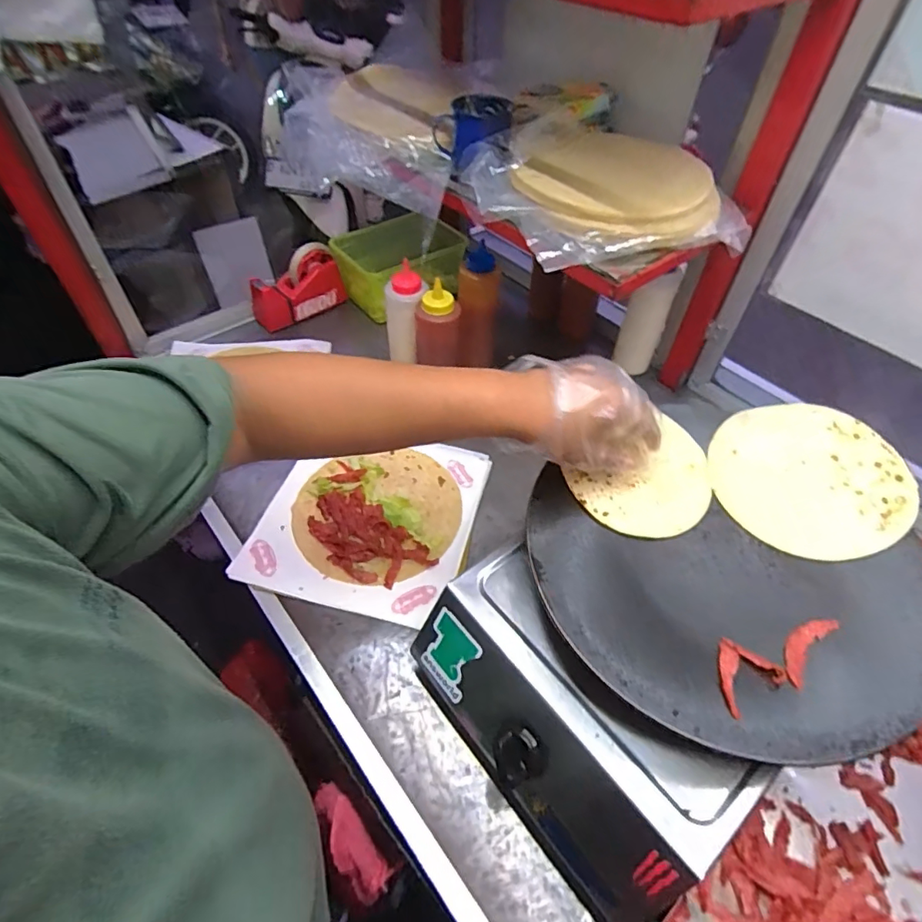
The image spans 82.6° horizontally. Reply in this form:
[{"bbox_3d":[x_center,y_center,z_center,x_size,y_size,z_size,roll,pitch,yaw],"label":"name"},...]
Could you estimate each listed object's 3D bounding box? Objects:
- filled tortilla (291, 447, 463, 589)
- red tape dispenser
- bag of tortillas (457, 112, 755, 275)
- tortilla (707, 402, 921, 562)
[{"bbox_3d":[-0.102,0.063,0.654,0.201,0.015,0.186,2,52,-2],"label":"filled tortilla"},{"bbox_3d":[-0.283,-0.297,0.906,0.158,0.105,0.052,-20,56,-18],"label":"red tape dispenser"},{"bbox_3d":[0.156,-0.306,0.587,0.261,0.047,0.228,-16,55,-15],"label":"bag of tortillas"},{"bbox_3d":[0.334,0.012,0.509,0.171,0.010,0.169,-4,56,7],"label":"tortilla"}]

